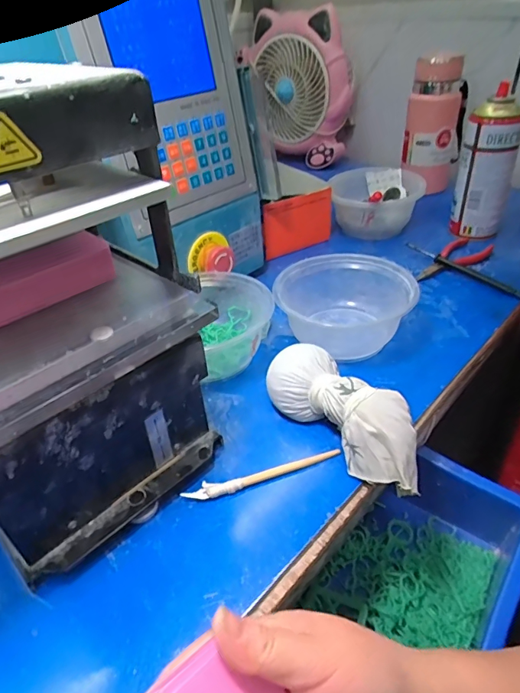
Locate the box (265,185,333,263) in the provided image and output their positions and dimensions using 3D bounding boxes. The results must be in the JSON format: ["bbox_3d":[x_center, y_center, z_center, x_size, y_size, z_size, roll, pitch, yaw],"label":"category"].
[{"bbox_3d":[0.056,-0.166,0.607,0.108,0.068,0.022,-25,26,-26],"label":"box"}]

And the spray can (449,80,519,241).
[{"bbox_3d":[0.287,-0.220,0.579,0.064,0.171,0.053,12,40,20],"label":"spray can"}]

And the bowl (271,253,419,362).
[{"bbox_3d":[0.082,-0.045,0.463,0.132,0.056,0.108,-5,37,-2],"label":"bowl"}]

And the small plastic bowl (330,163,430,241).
[{"bbox_3d":[0.161,-0.209,0.659,0.114,0.072,0.111,-2,37,2],"label":"small plastic bowl"}]

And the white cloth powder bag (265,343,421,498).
[{"bbox_3d":[0.065,0.051,0.354,0.053,0.051,0.144,-29,44,-30],"label":"white cloth powder bag"}]

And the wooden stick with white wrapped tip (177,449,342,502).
[{"bbox_3d":[0.003,0.095,0.339,0.120,0.006,0.014,-13,38,-12],"label":"wooden stick with white wrapped tip"}]

